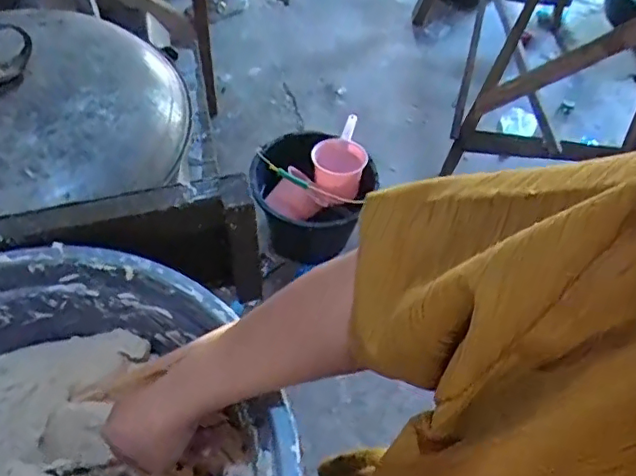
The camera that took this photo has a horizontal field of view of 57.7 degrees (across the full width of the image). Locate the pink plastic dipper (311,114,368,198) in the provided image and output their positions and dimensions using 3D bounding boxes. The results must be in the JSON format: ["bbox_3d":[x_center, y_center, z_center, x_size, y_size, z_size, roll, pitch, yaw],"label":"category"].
[{"bbox_3d":[0.065,-0.235,1.539,0.141,0.137,0.199,13,55,4],"label":"pink plastic dipper"}]

